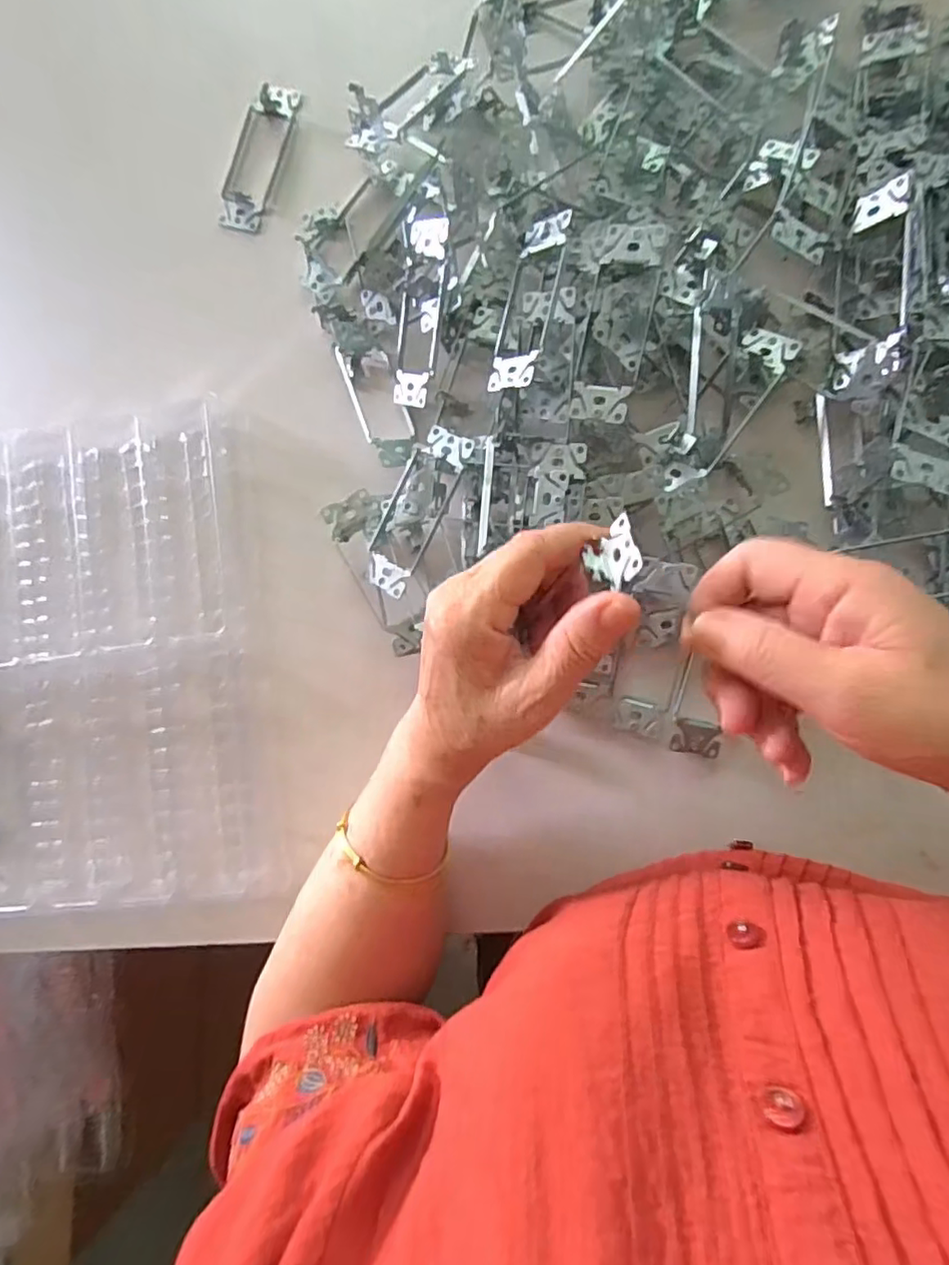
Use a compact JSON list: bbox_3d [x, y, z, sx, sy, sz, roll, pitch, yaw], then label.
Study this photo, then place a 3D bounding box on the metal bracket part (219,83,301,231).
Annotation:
[{"bbox_3d":[-0.159,-0.346,0.436,0.036,0.020,0.103,19,91,9],"label":"metal bracket part"}]

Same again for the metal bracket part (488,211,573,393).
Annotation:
[{"bbox_3d":[0.033,-0.197,0.366,0.038,0.014,0.106,13,88,43],"label":"metal bracket part"}]

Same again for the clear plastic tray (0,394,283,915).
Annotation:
[{"bbox_3d":[-0.362,0.031,0.454,0.420,0.029,0.351,-8,87,9],"label":"clear plastic tray"}]

